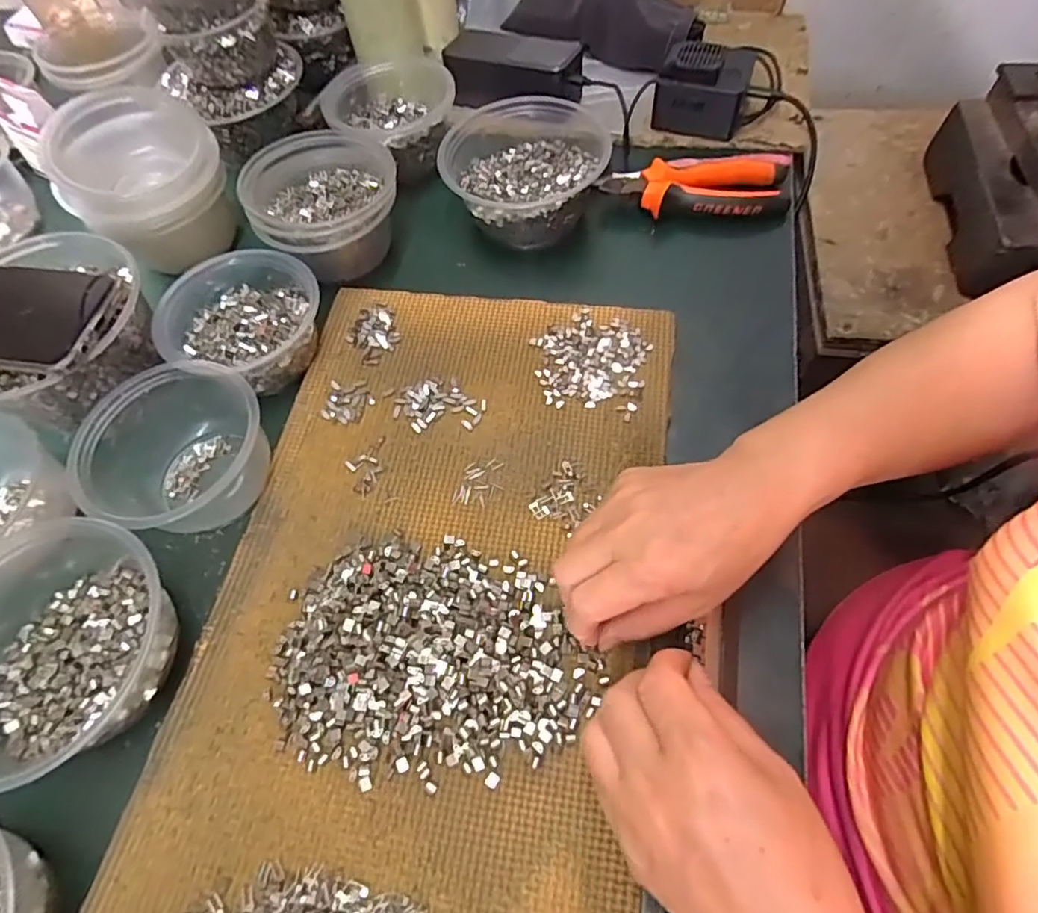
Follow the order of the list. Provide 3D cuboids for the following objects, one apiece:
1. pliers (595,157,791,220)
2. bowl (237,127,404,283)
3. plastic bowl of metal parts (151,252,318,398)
[{"bbox_3d":[0.150,-0.229,0.506,0.151,0.032,0.063,2,62,5],"label":"pliers"},{"bbox_3d":[-0.154,-0.200,0.475,0.116,0.071,0.111,-2,61,3],"label":"bowl"},{"bbox_3d":[-0.204,-0.105,0.439,0.107,0.050,0.101,-2,61,3],"label":"plastic bowl of metal parts"}]

